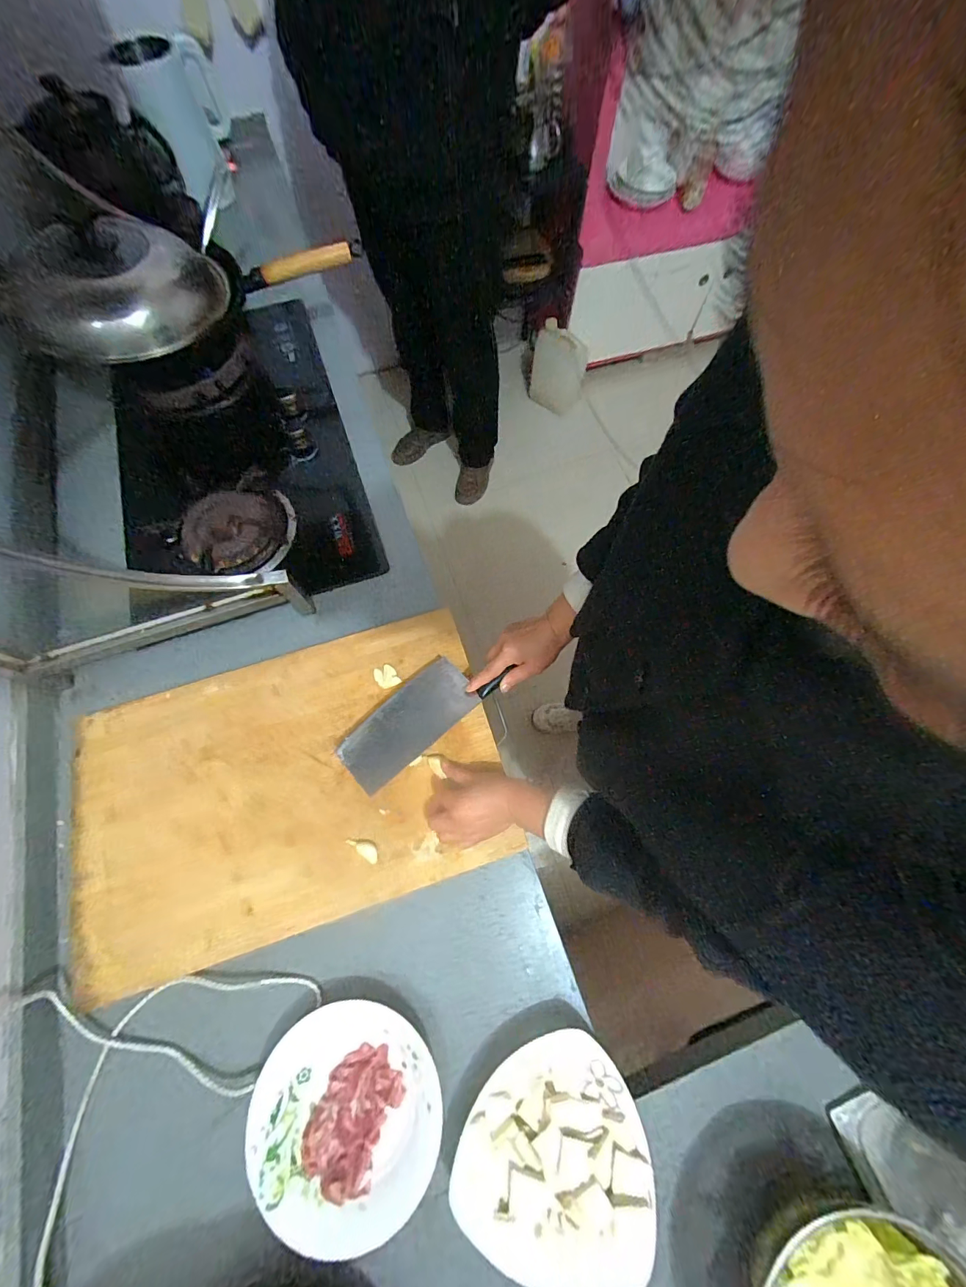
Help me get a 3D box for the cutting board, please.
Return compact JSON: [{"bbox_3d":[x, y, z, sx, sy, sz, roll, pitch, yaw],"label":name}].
[{"bbox_3d":[-0.256,0.182,0.564,0.536,0.019,0.351,-18,71,-6],"label":"cutting board"}]

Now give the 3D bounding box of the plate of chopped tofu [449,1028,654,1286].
[{"bbox_3d":[0.068,0.531,0.440,0.192,0.055,0.183,0,70,0],"label":"plate of chopped tofu"}]

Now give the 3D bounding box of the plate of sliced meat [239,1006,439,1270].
[{"bbox_3d":[-0.150,0.504,0.455,0.195,0.032,0.191,0,70,0],"label":"plate of sliced meat"}]

